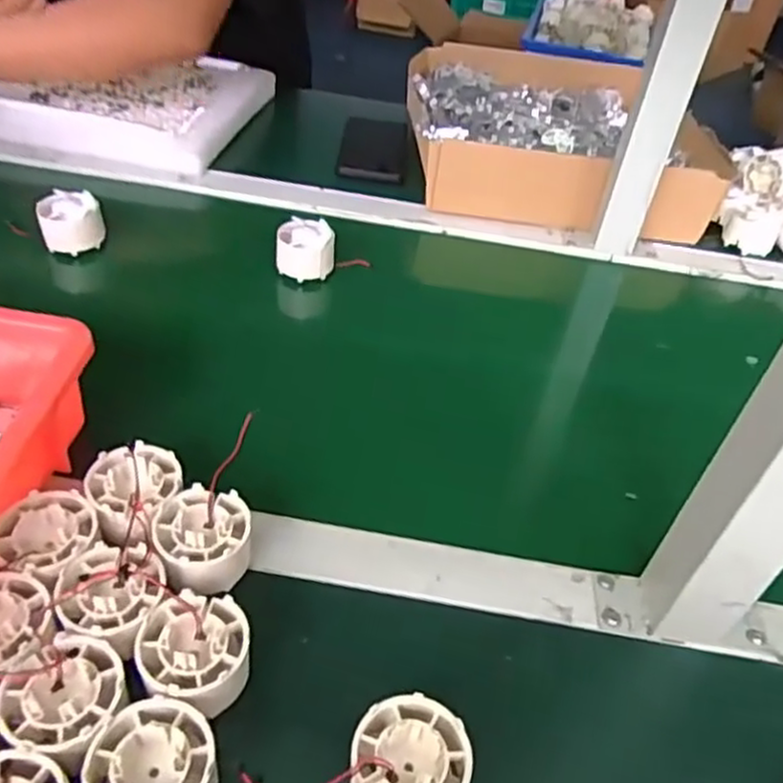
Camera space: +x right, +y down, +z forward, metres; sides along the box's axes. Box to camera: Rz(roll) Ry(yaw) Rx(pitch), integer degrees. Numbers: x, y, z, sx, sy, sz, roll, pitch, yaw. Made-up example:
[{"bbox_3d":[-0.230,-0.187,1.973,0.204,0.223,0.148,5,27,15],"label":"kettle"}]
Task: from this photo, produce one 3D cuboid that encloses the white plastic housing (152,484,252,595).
[{"bbox_3d":[-0.104,0.088,0.397,0.049,0.041,0.057,-13,46,-21],"label":"white plastic housing"}]

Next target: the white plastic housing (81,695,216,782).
[{"bbox_3d":[-0.103,0.163,0.306,0.050,0.028,0.055,4,42,-4],"label":"white plastic housing"}]

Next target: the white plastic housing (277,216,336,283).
[{"bbox_3d":[-0.078,-0.130,0.648,0.051,0.041,0.049,1,43,-7],"label":"white plastic housing"}]

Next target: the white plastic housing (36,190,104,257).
[{"bbox_3d":[-0.284,-0.150,0.632,0.052,0.039,0.046,-14,46,-22],"label":"white plastic housing"}]

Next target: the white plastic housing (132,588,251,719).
[{"bbox_3d":[-0.097,0.135,0.353,0.050,0.045,0.051,4,42,-4],"label":"white plastic housing"}]

